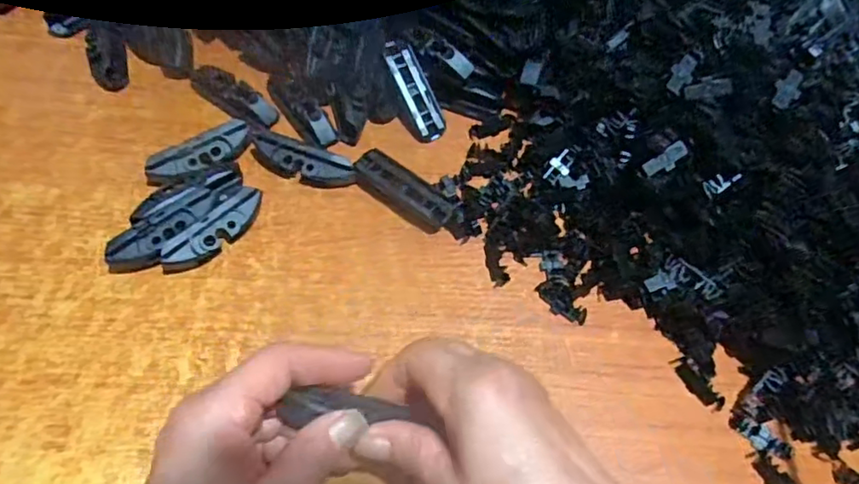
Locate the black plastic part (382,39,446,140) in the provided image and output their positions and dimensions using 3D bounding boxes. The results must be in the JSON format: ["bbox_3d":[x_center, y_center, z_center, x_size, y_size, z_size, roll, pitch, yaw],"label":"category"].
[{"bbox_3d":[-0.012,-0.104,0.426,0.025,0.010,0.072,-23,92,-16],"label":"black plastic part"}]

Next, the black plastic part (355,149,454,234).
[{"bbox_3d":[-0.017,-0.033,0.402,0.068,0.016,0.025,36,65,15],"label":"black plastic part"}]

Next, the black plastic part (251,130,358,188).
[{"bbox_3d":[-0.085,-0.052,0.406,0.072,0.021,0.023,23,62,9],"label":"black plastic part"}]

